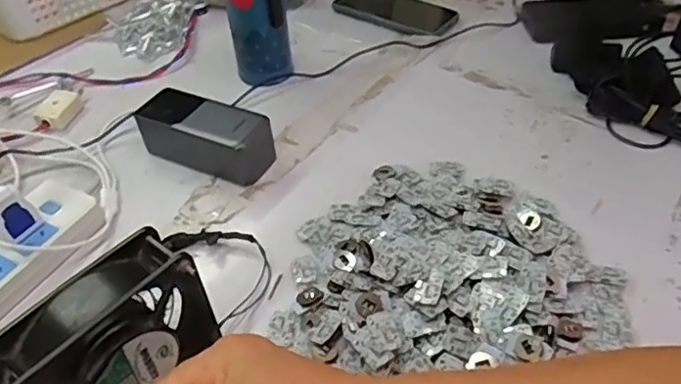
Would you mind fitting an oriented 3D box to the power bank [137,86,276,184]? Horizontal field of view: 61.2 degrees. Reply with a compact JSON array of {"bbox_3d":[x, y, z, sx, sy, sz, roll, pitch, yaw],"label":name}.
[{"bbox_3d":[-0.129,-0.054,0.559,0.132,0.051,0.054,20,50,23],"label":"power bank"}]

